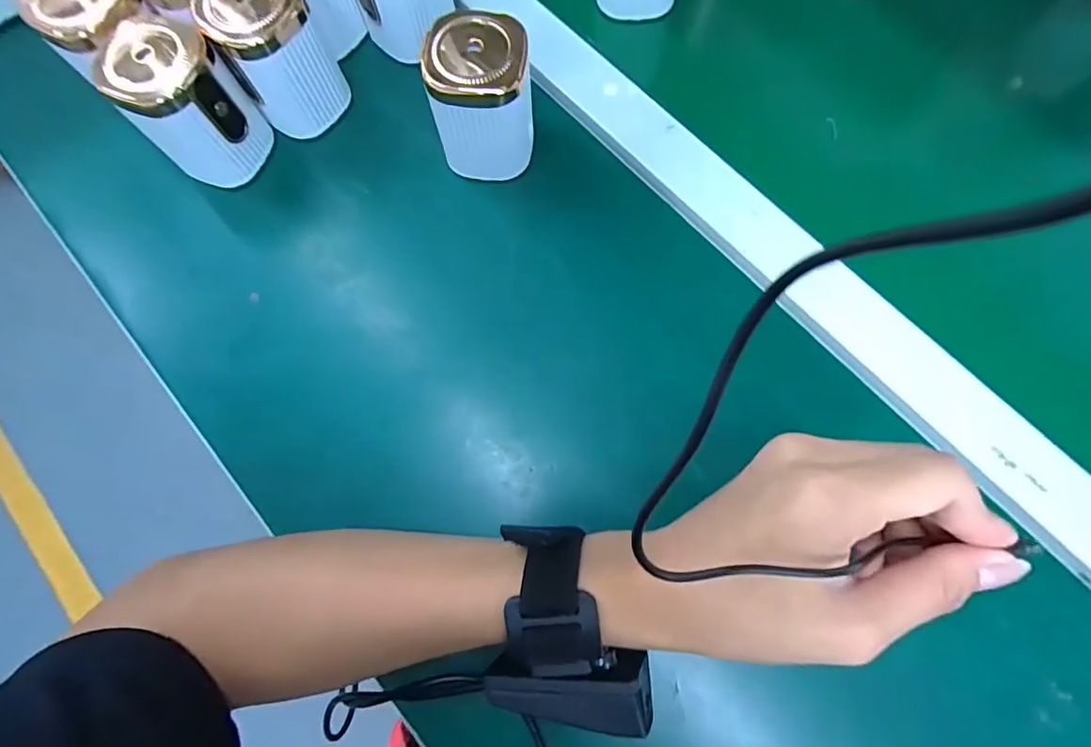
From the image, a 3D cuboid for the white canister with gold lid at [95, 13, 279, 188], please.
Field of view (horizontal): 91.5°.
[{"bbox_3d":[-0.213,-0.162,0.309,0.072,0.078,0.062,42,80,11],"label":"white canister with gold lid"}]

